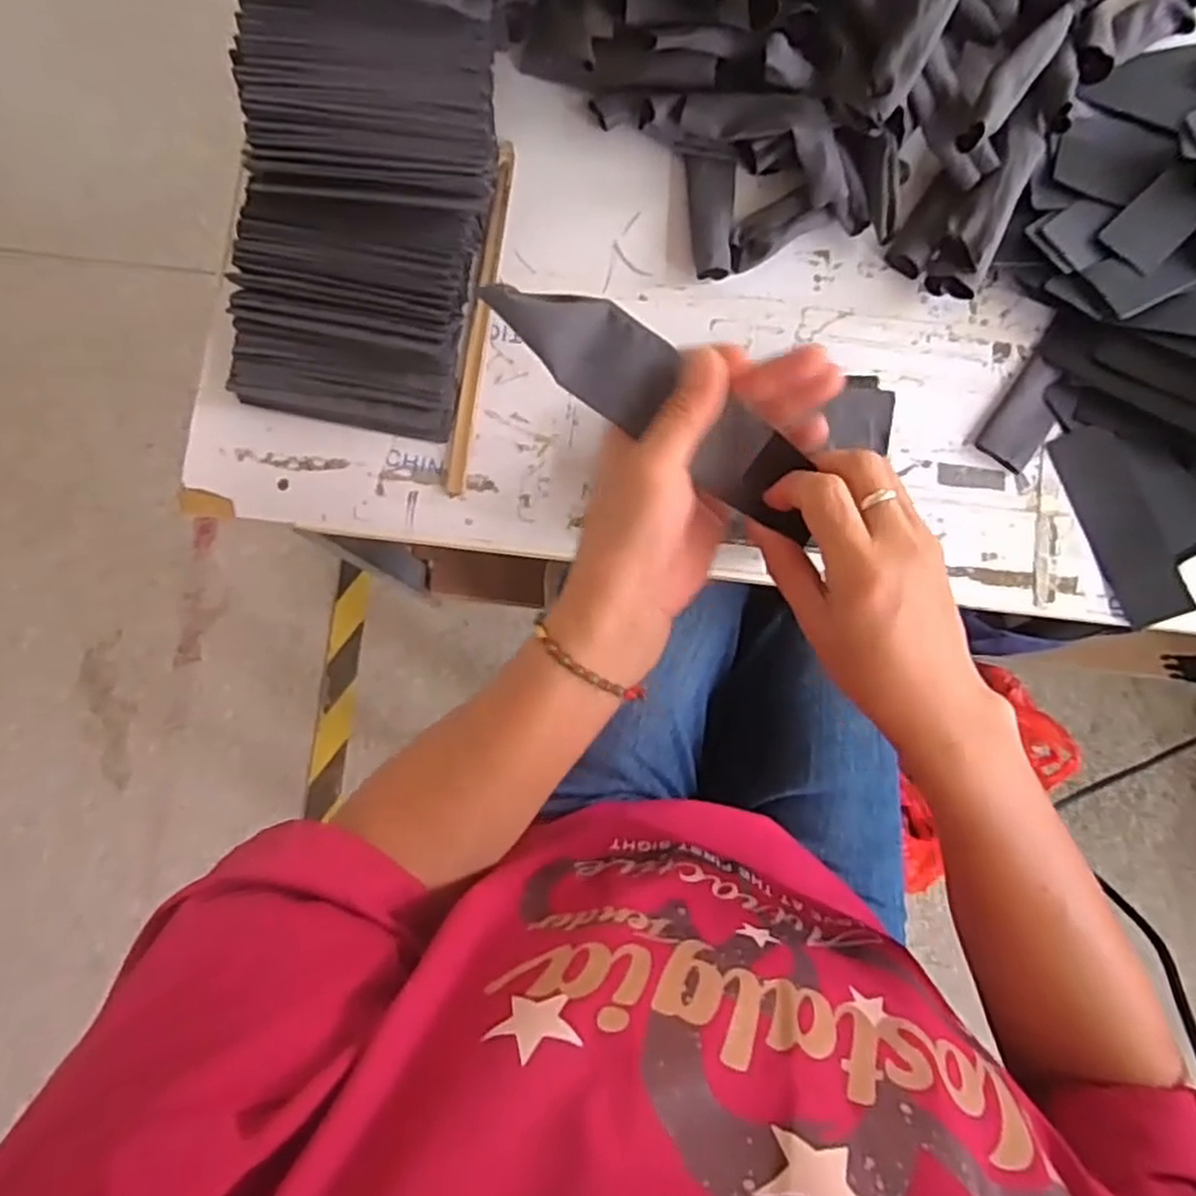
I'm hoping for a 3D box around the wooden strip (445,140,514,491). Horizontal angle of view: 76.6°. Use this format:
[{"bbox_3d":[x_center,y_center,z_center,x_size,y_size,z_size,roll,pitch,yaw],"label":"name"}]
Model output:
[{"bbox_3d":[-0.085,-0.207,0.553,0.014,0.010,0.265,8,84,1],"label":"wooden strip"}]

